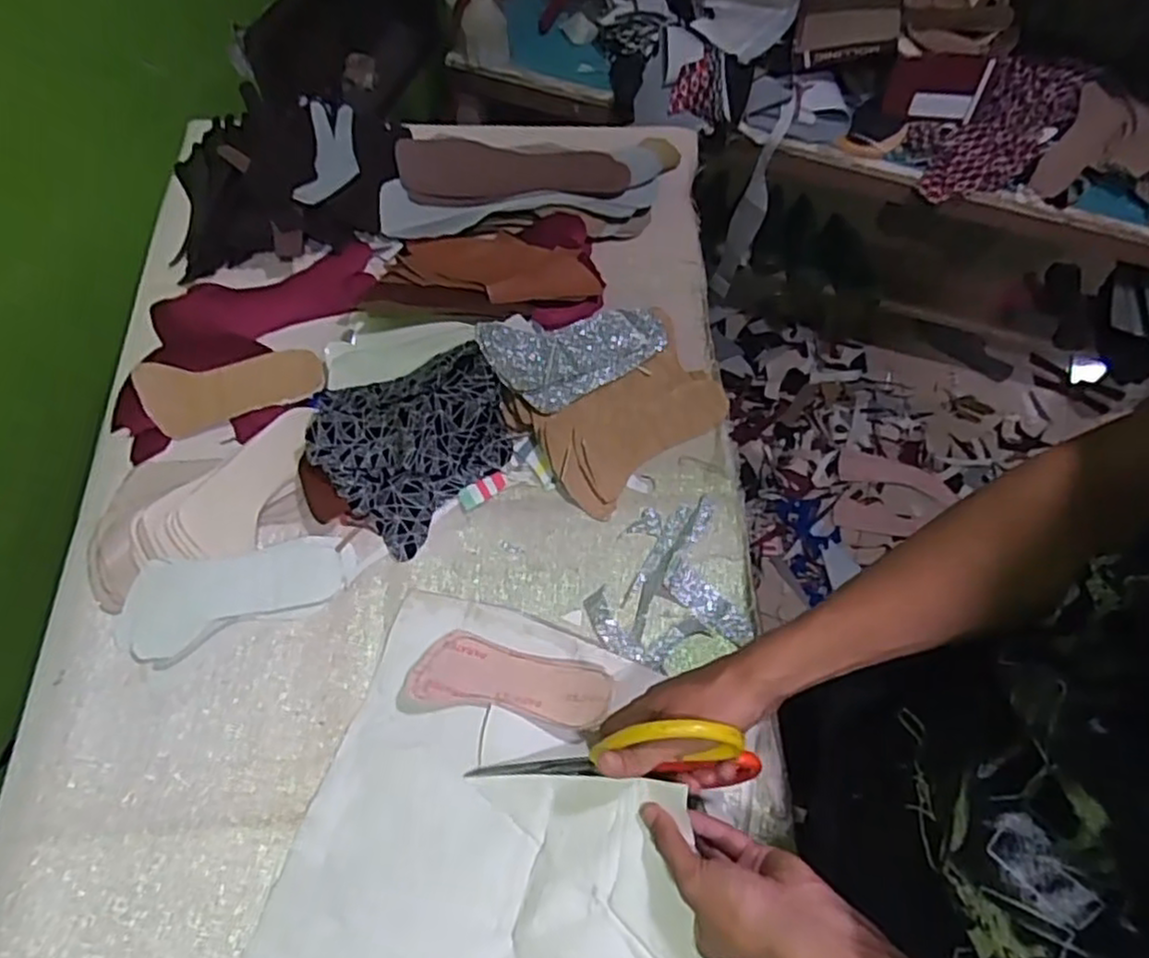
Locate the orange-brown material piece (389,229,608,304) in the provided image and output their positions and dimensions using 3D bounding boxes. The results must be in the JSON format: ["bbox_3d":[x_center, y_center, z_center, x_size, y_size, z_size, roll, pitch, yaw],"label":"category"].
[{"bbox_3d":[-0.081,-0.220,0.768,0.209,0.029,0.085,2,64,-2],"label":"orange-brown material piece"}]

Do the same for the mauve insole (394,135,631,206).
[{"bbox_3d":[-0.068,-0.344,0.815,0.254,0.013,0.098,4,67,-4],"label":"mauve insole"}]

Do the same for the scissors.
[{"bbox_3d":[0.022,0.207,0.523,0.216,0.095,0.032,-18,61,26],"label":"scissors"}]

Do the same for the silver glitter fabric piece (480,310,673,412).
[{"bbox_3d":[0.005,-0.118,0.706,0.186,0.010,0.086,-12,87,-18],"label":"silver glitter fabric piece"}]

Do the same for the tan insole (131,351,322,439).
[{"bbox_3d":[-0.328,-0.084,0.698,0.163,0.011,0.067,-8,107,-14],"label":"tan insole"}]

